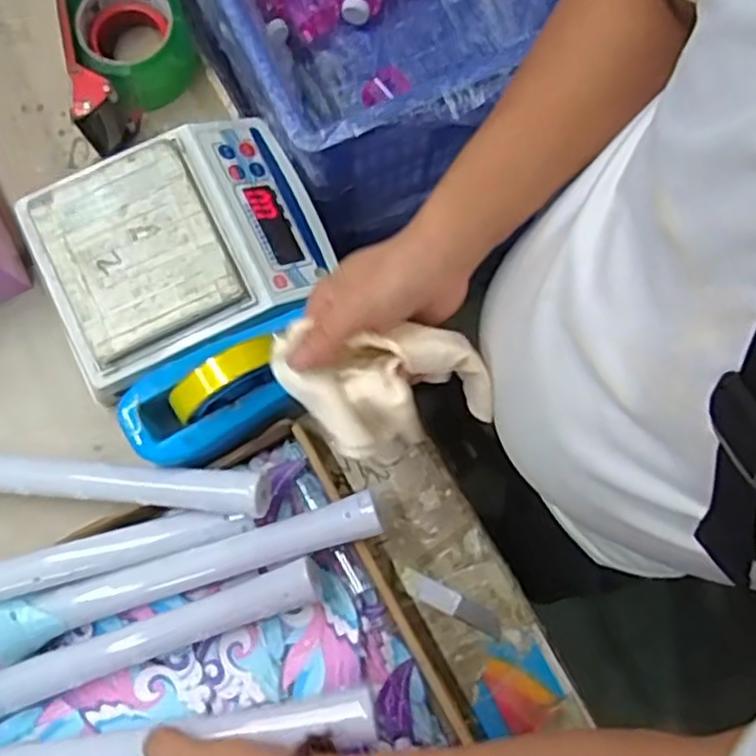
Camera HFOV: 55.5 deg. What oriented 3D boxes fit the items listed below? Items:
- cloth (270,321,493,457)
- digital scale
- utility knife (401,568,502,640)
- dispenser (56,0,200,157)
[{"bbox_3d":[0.006,0.010,0.456,0.136,0.074,0.075,0,79,-1],"label":"cloth"},{"bbox_3d":[-0.162,-0.111,0.590,0.225,0.066,0.167,-27,81,-6],"label":"digital scale"},{"bbox_3d":[0.061,0.186,0.594,0.092,0.005,0.018,26,80,4],"label":"utility knife"},{"bbox_3d":[-0.213,-0.275,0.634,0.101,0.076,0.147,-11,79,-3],"label":"dispenser"}]

